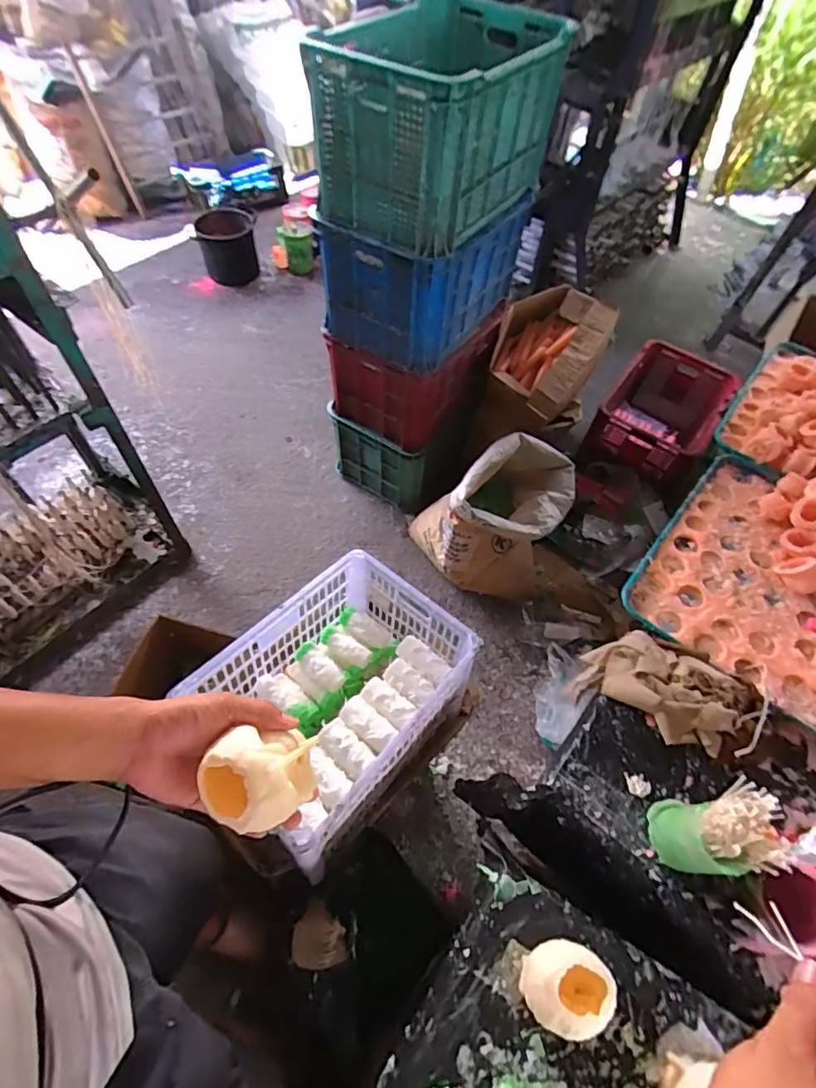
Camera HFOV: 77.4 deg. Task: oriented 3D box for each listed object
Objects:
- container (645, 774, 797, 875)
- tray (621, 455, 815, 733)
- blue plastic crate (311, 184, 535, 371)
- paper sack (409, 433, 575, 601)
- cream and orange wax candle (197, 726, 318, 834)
[{"bbox_3d":[0.334,0.319,0.565,0.073,0.148,0.077,2,57,-3],"label":"container"},{"bbox_3d":[0.577,0.058,0.812,0.335,0.029,0.418,39,63,19],"label":"tray"},{"bbox_3d":[0.033,-0.687,1.268,0.333,0.261,0.445,30,60,15],"label":"blue plastic crate"},{"bbox_3d":[0.251,-0.062,1.424,0.402,0.416,0.276,-6,58,-7],"label":"paper sack"},{"bbox_3d":[-0.118,0.189,0.413,0.076,0.069,0.074,-3,58,-6],"label":"cream and orange wax candle"}]

